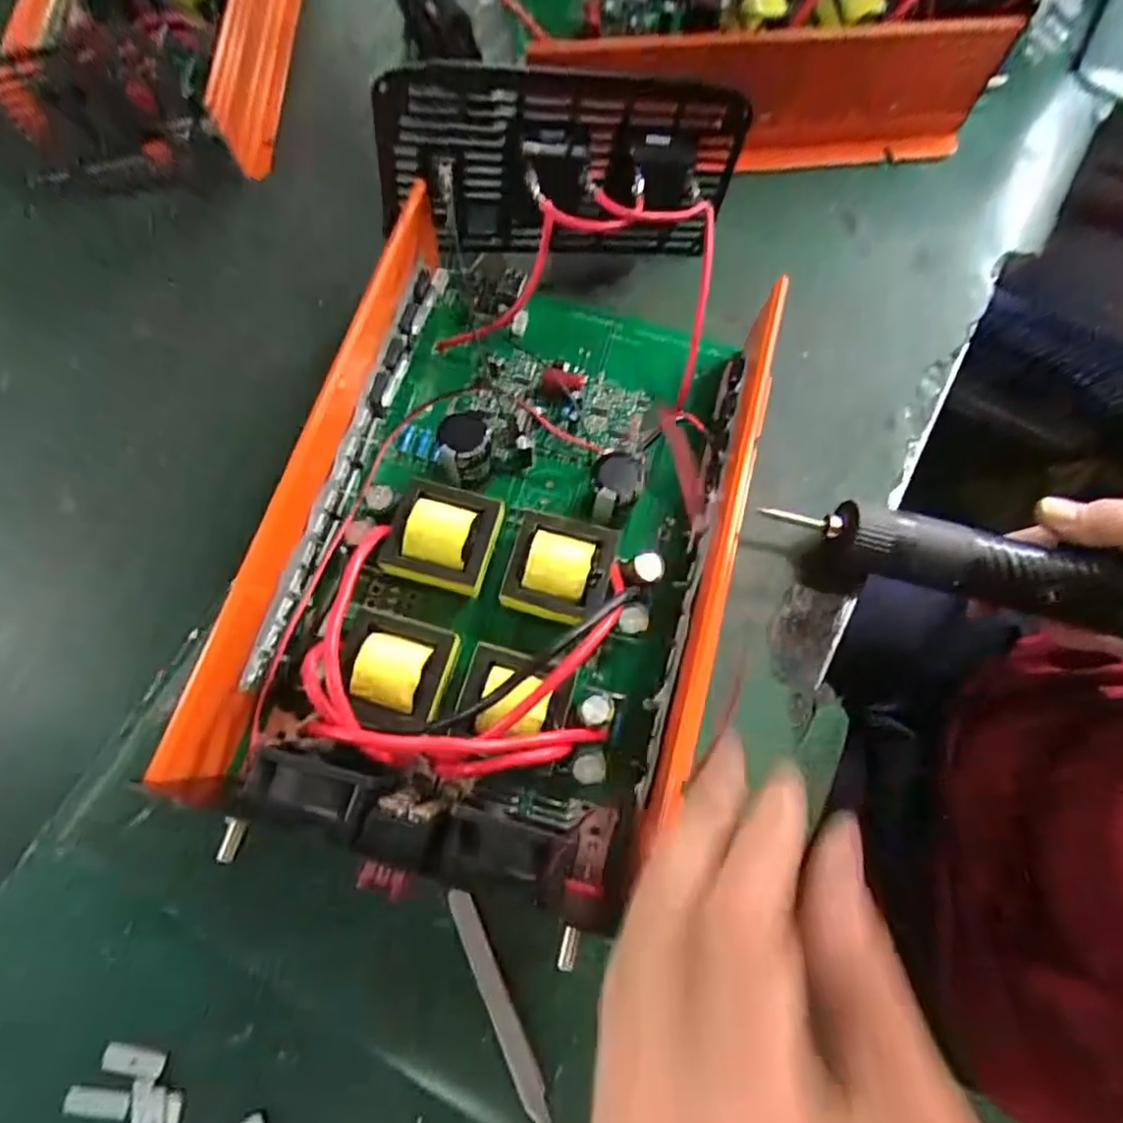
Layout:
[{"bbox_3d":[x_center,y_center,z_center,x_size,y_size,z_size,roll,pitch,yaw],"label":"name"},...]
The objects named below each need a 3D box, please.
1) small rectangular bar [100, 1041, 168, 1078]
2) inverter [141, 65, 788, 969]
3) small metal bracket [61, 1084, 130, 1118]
[{"bbox_3d":[-0.178,0.208,0.260,0.025,0.004,0.010,11,72,3],"label":"small rectangular bar"},{"bbox_3d":[-0.008,-0.062,0.283,0.209,0.111,0.361,16,72,4],"label":"inverter"},{"bbox_3d":[-0.189,0.221,0.254,0.025,0.004,0.010,8,71,1],"label":"small metal bracket"}]

